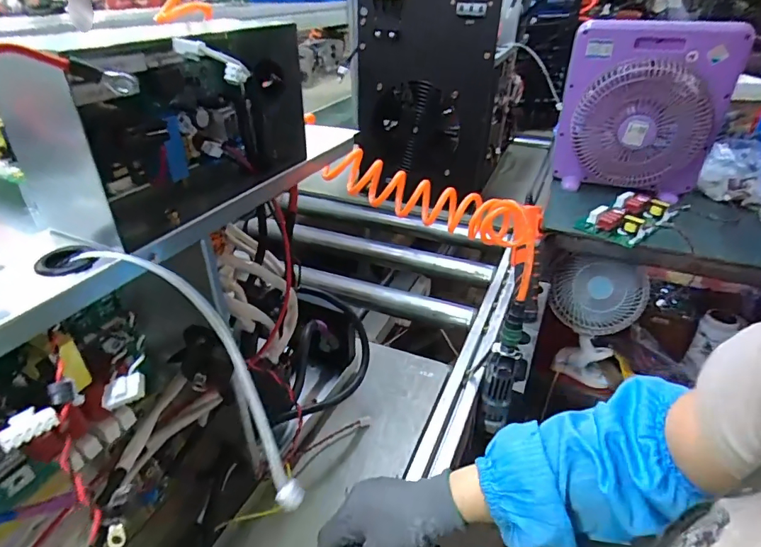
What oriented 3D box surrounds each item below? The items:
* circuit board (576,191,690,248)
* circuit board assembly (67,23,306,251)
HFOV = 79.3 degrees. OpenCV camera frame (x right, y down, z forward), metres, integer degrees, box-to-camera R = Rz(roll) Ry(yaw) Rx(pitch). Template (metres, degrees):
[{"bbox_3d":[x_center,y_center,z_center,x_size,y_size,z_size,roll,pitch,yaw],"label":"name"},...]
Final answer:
[{"bbox_3d":[0.514,-0.113,0.945,0.205,0.041,0.123,-20,38,-28],"label":"circuit board"},{"bbox_3d":[-0.122,-0.103,0.337,0.052,0.117,0.167,19,37,27],"label":"circuit board assembly"}]

